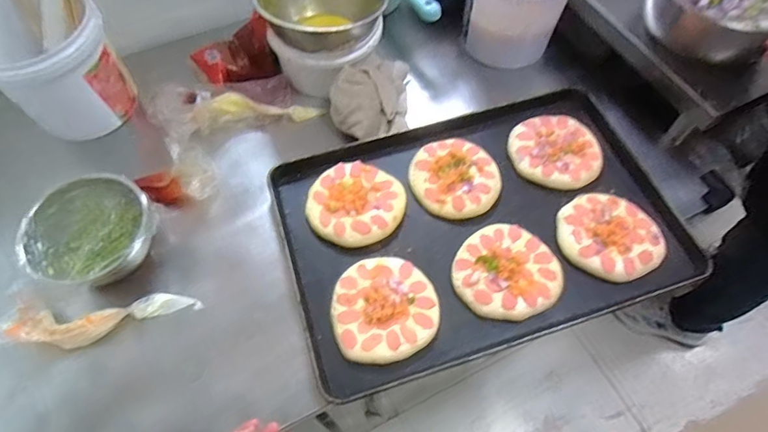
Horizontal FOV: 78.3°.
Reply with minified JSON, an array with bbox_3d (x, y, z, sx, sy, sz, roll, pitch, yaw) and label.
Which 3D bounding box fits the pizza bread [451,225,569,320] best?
[{"bbox_3d":[0.181,0.079,0.697,0.152,0.029,0.145,0,60,-1],"label":"pizza bread"}]

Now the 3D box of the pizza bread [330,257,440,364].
[{"bbox_3d":[0.002,0.130,0.671,0.147,0.031,0.147,-5,60,-3],"label":"pizza bread"}]

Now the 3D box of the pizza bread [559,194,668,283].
[{"bbox_3d":[0.349,0.026,0.723,0.143,0.023,0.144,0,60,-1],"label":"pizza bread"}]

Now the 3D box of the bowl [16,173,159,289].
[{"bbox_3d":[-0.429,0.023,0.692,0.153,0.086,0.155,0,60,-1],"label":"bowl"}]

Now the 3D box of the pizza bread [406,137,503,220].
[{"bbox_3d":[0.119,-0.069,0.781,0.146,0.022,0.137,19,62,10],"label":"pizza bread"}]

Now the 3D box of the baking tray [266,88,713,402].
[{"bbox_3d":[0.145,0.001,0.752,0.595,0.040,0.406,-15,61,-9],"label":"baking tray"}]

